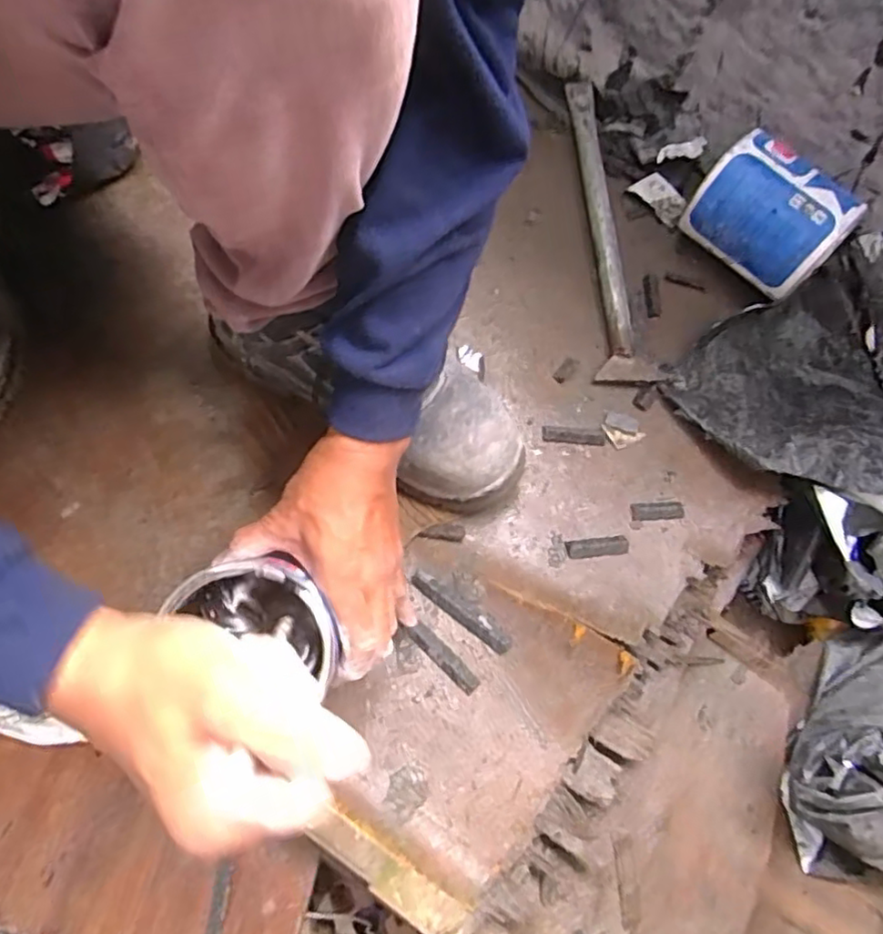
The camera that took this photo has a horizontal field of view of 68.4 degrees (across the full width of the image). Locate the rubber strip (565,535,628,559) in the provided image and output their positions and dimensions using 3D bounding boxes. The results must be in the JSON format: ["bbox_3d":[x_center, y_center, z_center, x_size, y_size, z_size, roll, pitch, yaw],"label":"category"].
[{"bbox_3d":[0.129,0.067,0.537,0.053,0.007,0.016,-8,71,-4],"label":"rubber strip"}]

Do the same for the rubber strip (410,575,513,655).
[{"bbox_3d":[0.015,0.112,0.506,0.091,0.006,0.016,38,74,11],"label":"rubber strip"}]

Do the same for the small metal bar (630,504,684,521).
[{"bbox_3d":[0.183,0.038,0.551,0.043,0.004,0.015,-1,70,-2],"label":"small metal bar"}]

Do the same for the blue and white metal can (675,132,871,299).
[{"bbox_3d":[0.297,-0.225,0.599,0.084,0.100,0.124,-40,76,-14],"label":"blue and white metal can"}]

